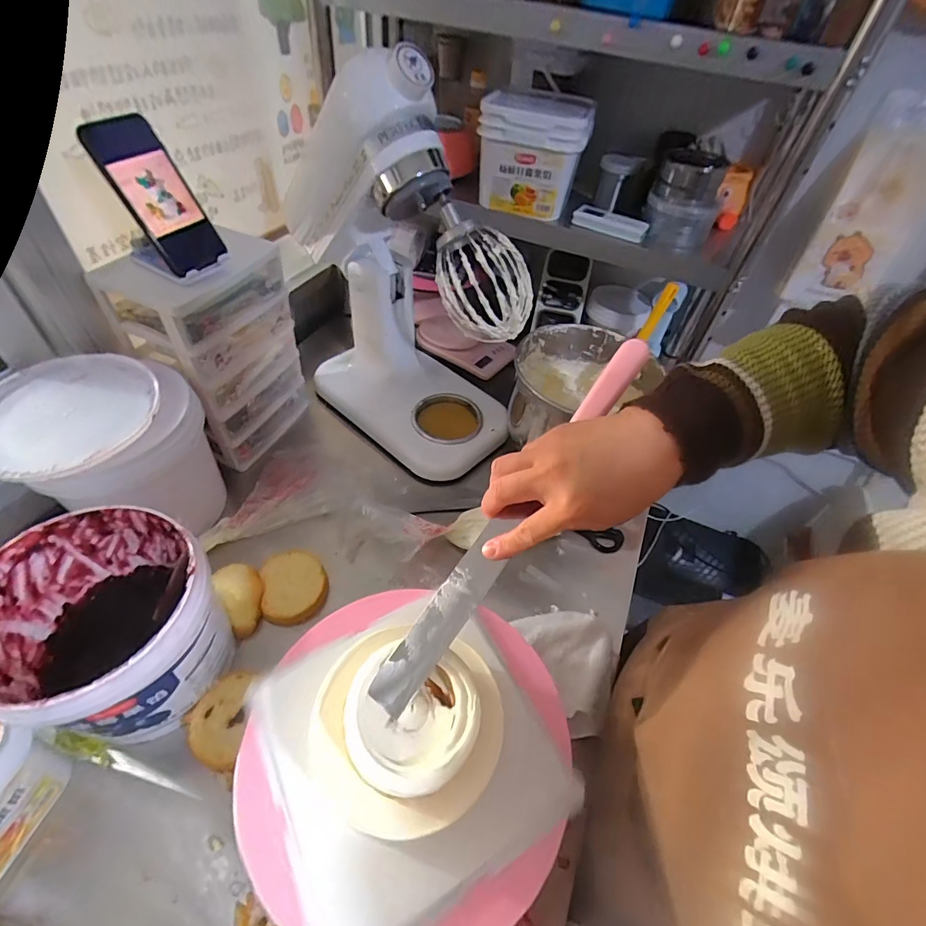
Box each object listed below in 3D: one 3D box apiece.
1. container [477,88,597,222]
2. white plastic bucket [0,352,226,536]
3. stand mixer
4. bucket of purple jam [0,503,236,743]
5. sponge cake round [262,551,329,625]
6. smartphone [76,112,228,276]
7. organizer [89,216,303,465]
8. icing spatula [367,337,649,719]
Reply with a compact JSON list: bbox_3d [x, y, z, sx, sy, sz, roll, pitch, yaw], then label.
[{"bbox_3d":[0.119,-0.524,0.772,0.171,0.141,0.164,15,48,7],"label":"container"},{"bbox_3d":[-0.462,-0.009,0.599,0.226,0.172,0.190,13,48,5],"label":"white plastic bucket"},{"bbox_3d":[-0.073,-0.265,0.690,0.360,0.483,0.209,36,54,23],"label":"stand mixer"},{"bbox_3d":[-0.364,0.173,0.480,0.194,0.162,0.188,3,48,-4],"label":"bucket of purple jam"},{"bbox_3d":[-0.229,0.168,0.621,0.081,0.030,0.091,-6,49,-12],"label":"sponge cake round"},{"bbox_3d":[-0.352,-0.306,0.527,0.016,0.156,0.077,2,40,35],"label":"smartphone"},{"bbox_3d":[-0.368,-0.168,0.710,0.133,0.307,0.197,24,50,14],"label":"organizer"},{"bbox_3d":[0.044,0.040,0.365,0.030,0.010,0.352,34,83,22],"label":"icing spatula"}]

